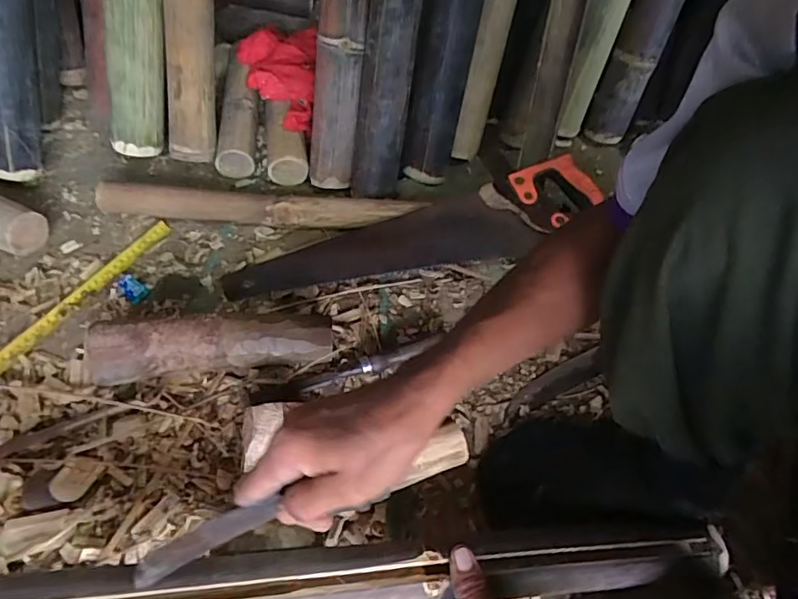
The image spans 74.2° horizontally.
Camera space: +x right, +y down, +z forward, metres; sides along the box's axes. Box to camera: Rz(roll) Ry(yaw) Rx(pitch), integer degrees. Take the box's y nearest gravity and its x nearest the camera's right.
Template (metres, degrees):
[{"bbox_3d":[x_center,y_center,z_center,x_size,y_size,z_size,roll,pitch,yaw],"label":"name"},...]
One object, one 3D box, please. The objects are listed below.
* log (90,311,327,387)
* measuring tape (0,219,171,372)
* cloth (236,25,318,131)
[{"bbox_3d":[-0.201,0.054,0.583,0.252,0.068,0.057,-5,55,-8],"label":"log"},{"bbox_3d":[-0.394,-0.002,0.647,0.025,0.007,0.290,33,59,5],"label":"measuring tape"},{"bbox_3d":[-0.184,-0.339,0.816,0.120,0.080,0.210,-5,55,-8],"label":"cloth"}]

